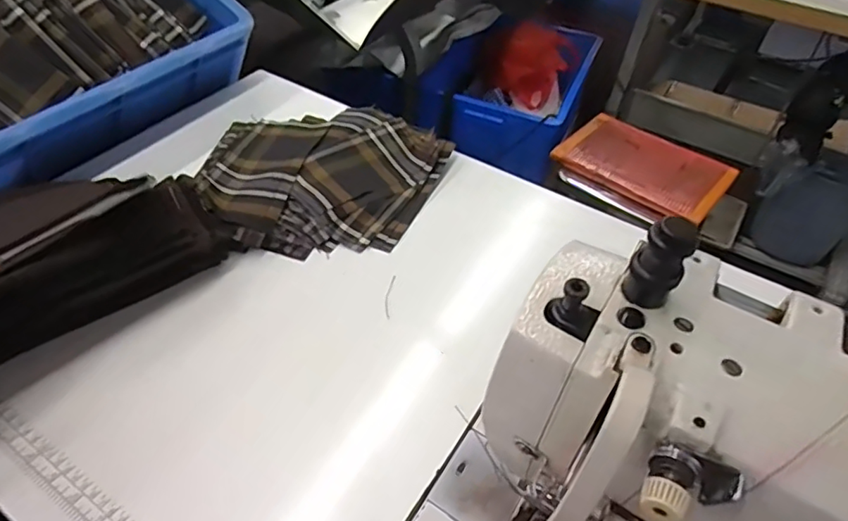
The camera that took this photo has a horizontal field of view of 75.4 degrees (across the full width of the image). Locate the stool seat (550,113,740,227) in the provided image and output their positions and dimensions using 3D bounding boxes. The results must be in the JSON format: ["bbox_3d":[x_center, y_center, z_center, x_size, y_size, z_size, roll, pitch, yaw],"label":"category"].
[{"bbox_3d":[0.463,-0.200,1.160,0.322,0.036,0.221,32,53,24],"label":"stool seat"}]

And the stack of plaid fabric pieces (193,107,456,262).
[{"bbox_3d":[-0.102,-0.099,0.609,0.253,0.038,0.210,-2,47,-6],"label":"stack of plaid fabric pieces"}]

